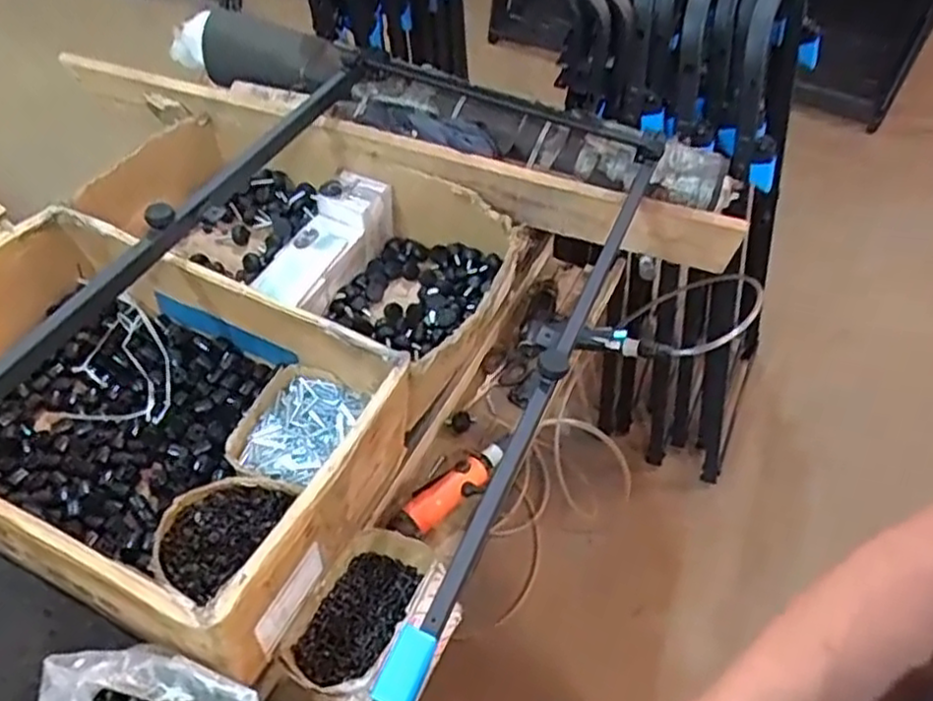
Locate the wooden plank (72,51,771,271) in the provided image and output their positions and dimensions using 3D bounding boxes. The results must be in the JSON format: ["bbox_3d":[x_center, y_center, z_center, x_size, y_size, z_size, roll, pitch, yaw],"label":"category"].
[{"bbox_3d":[-0.134,-0.299,1.132,1.104,0.158,0.041,17,71,9],"label":"wooden plank"}]

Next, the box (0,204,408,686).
[{"bbox_3d":[-0.369,0.074,0.804,0.530,0.168,0.351,23,51,14],"label":"box"}]

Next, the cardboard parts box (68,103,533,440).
[{"bbox_3d":[-0.219,-0.154,1.052,0.589,0.142,0.346,26,52,16],"label":"cardboard parts box"}]

